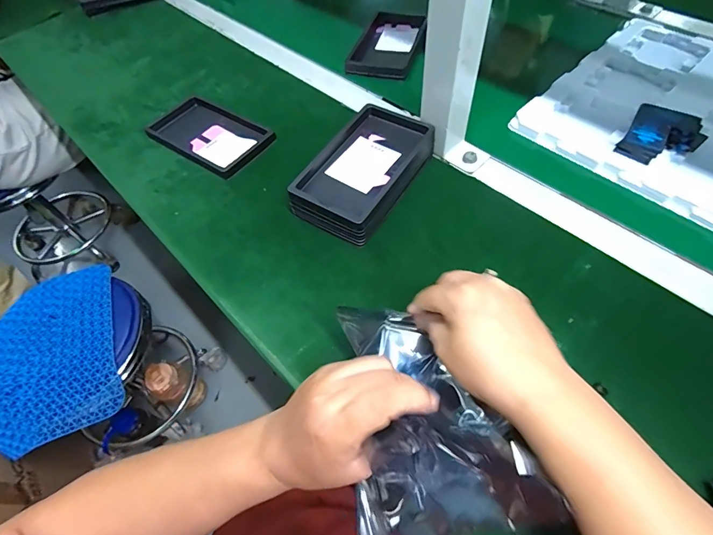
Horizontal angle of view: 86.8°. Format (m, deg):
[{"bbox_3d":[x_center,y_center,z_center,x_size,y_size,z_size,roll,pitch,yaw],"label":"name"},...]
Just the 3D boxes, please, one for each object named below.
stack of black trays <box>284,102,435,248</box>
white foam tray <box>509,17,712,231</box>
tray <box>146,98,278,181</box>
[{"bbox_3d":[0.009,-0.104,0.416,0.097,0.044,0.167,26,62,19],"label":"stack of black trays"},{"bbox_3d":[0.402,-0.198,0.462,0.330,0.017,0.273,-39,62,-20],"label":"white foam tray"},{"bbox_3d":[-0.192,-0.176,0.495,0.162,0.013,0.094,30,64,21],"label":"tray"}]

